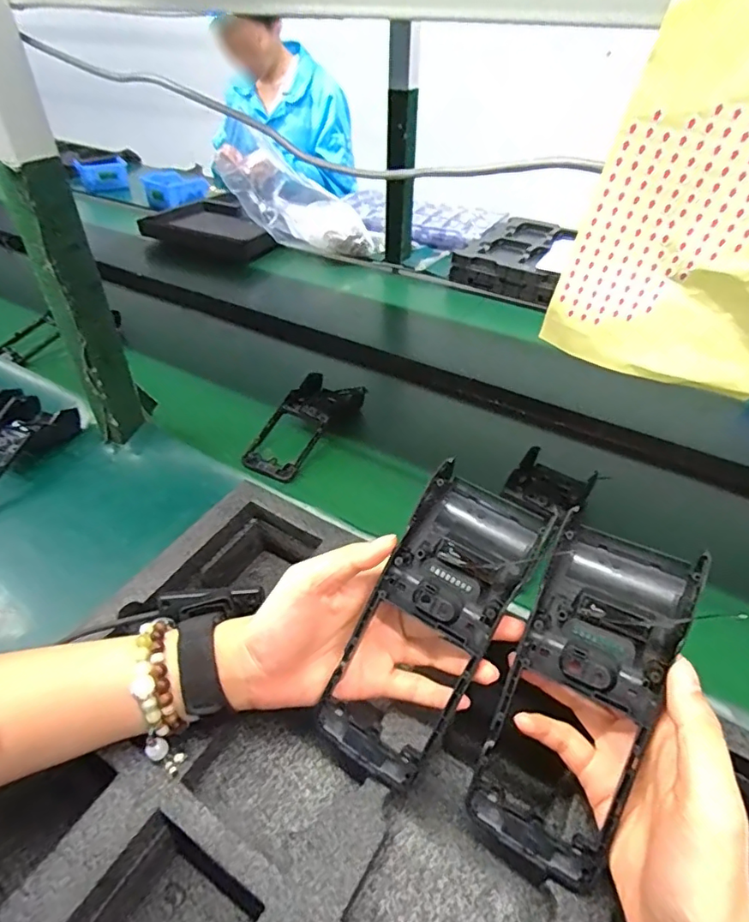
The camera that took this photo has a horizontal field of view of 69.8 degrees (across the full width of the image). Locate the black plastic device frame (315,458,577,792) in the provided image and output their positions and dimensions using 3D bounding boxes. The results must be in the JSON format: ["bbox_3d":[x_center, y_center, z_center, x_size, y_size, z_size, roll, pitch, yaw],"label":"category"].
[{"bbox_3d":[0.033,0.100,0.329,0.078,0.053,0.190,28,82,28],"label":"black plastic device frame"}]

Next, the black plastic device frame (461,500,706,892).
[{"bbox_3d":[0.113,0.130,0.301,0.076,0.046,0.189,22,78,23],"label":"black plastic device frame"}]

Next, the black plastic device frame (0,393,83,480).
[{"bbox_3d":[-0.439,-0.008,0.622,0.088,0.042,0.183,18,44,19],"label":"black plastic device frame"}]

